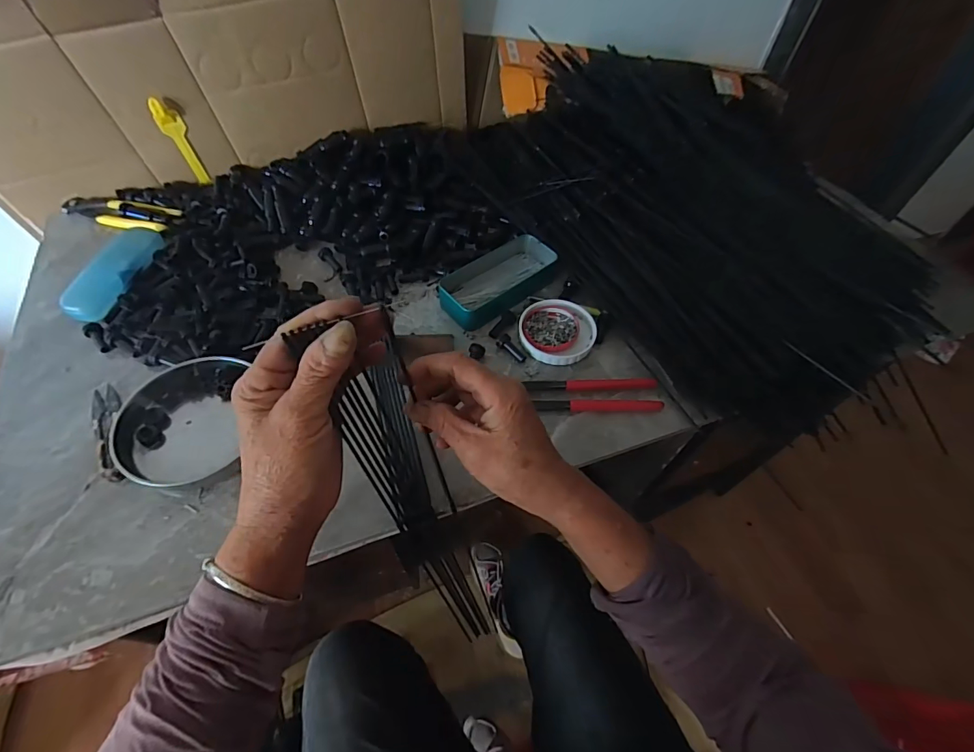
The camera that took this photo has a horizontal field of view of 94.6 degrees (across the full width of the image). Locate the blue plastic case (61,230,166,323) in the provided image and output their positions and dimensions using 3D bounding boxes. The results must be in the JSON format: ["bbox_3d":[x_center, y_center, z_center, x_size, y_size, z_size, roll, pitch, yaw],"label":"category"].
[{"bbox_3d":[-0.453,-0.130,0.547,0.050,0.021,0.149,7,55,3],"label":"blue plastic case"}]

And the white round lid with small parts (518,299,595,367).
[{"bbox_3d":[0.082,-0.053,0.522,0.085,0.010,0.085,-1,56,2],"label":"white round lid with small parts"}]

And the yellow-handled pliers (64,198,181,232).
[{"bbox_3d":[-0.509,-0.231,0.627,0.172,0.016,0.060,19,56,11],"label":"yellow-handled pliers"}]

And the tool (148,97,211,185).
[{"bbox_3d":[-0.430,-0.329,0.635,0.031,0.116,0.008,-19,58,-14],"label":"tool"}]

